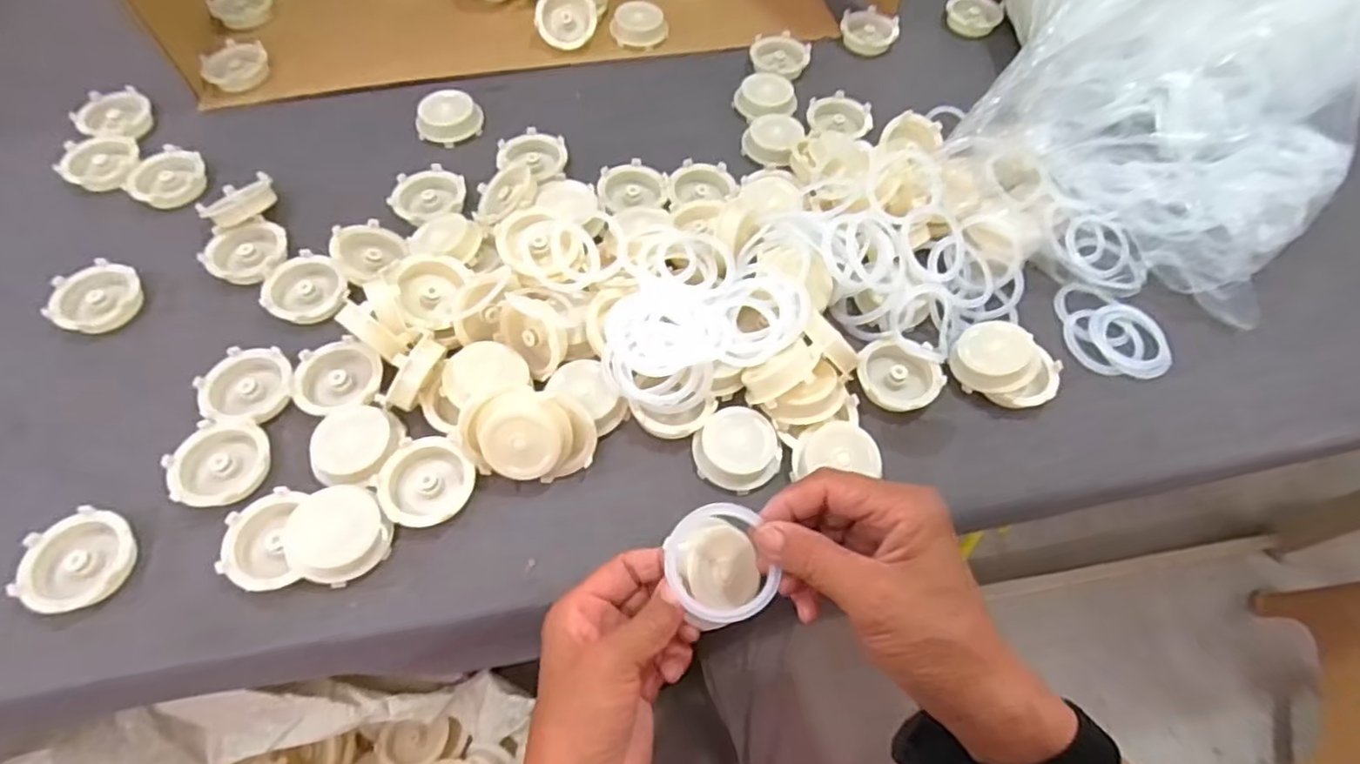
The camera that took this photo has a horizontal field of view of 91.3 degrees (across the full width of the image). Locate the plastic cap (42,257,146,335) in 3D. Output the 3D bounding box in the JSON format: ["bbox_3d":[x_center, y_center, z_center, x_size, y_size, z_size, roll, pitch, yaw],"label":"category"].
[{"bbox_3d":[-0.431,-0.063,0.491,0.056,0.012,0.056,1,60,-2],"label":"plastic cap"}]

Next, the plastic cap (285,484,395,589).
[{"bbox_3d":[-0.204,0.090,0.396,0.055,0.021,0.055,1,60,-2],"label":"plastic cap"}]

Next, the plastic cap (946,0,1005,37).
[{"bbox_3d":[0.318,-0.399,0.718,0.058,0.019,0.058,17,61,7],"label":"plastic cap"}]

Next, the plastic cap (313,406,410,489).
[{"bbox_3d":[-0.207,0.040,0.424,0.046,0.017,0.053,21,62,10],"label":"plastic cap"}]

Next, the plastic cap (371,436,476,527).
[{"bbox_3d":[-0.160,0.061,0.418,0.057,0.016,0.057,1,60,-2],"label":"plastic cap"}]

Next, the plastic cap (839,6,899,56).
[{"bbox_3d":[0.193,-0.363,0.685,0.058,0.011,0.066,32,64,15],"label":"plastic cap"}]

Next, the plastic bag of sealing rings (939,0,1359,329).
[{"bbox_3d":[0.407,-0.256,0.554,0.299,0.135,0.395,23,62,10],"label":"plastic bag of sealing rings"}]

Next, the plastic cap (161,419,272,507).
[{"bbox_3d":[-0.292,0.051,0.420,0.056,0.011,0.057,1,60,-2],"label":"plastic cap"}]

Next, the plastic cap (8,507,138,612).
[{"bbox_3d":[-0.354,0.105,0.389,0.057,0.017,0.059,1,60,-2],"label":"plastic cap"}]

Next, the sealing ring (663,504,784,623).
[{"bbox_3d":[0.019,0.090,0.329,0.049,0.006,0.058,-21,87,-2],"label":"sealing ring"}]

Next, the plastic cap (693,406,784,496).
[{"bbox_3d":[0.039,0.044,0.437,0.052,0.019,0.052,1,60,-2],"label":"plastic cap"}]

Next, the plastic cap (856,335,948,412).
[{"bbox_3d":[0.154,-0.006,0.470,0.056,0.014,0.056,1,60,-2],"label":"plastic cap"}]

